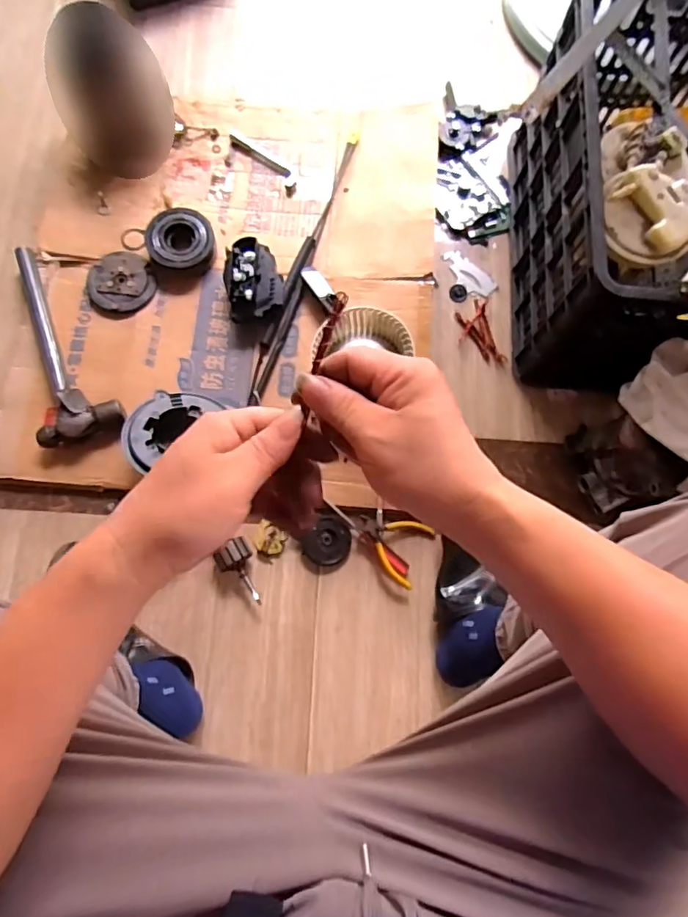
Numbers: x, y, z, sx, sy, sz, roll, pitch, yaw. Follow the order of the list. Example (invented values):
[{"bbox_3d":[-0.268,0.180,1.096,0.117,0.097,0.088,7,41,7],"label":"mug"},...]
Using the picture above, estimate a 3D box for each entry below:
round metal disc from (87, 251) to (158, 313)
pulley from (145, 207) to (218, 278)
[{"bbox_3d":[-0.362,-0.284,0.863,0.096,0.015,0.111,-36,78,-8],"label":"round metal disc"},{"bbox_3d":[-0.265,-0.351,0.873,0.103,0.039,0.104,0,76,1],"label":"pulley"}]

